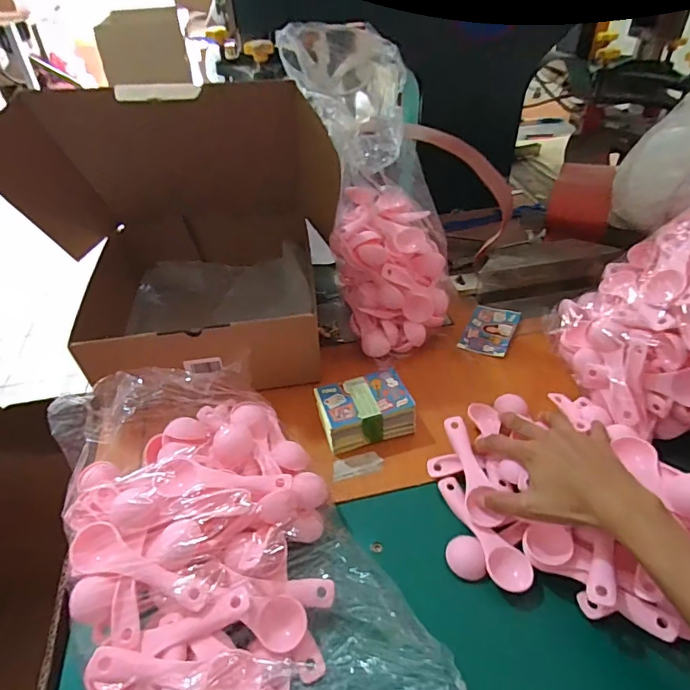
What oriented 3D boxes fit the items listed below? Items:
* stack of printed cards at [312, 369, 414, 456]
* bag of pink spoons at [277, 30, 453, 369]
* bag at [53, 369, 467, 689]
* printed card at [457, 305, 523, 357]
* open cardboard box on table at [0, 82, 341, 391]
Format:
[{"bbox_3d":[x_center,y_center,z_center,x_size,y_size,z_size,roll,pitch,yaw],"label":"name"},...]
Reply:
[{"bbox_3d":[0.021,0.067,0.512,0.095,0.034,0.065,-10,42,-10],"label":"stack of printed cards"},{"bbox_3d":[0.050,-0.159,0.559,0.156,0.298,0.164,-31,49,-29],"label":"bag of pink spoons"},{"bbox_3d":[-0.092,0.161,0.368,0.210,0.089,0.386,-24,46,-24],"label":"bag"},{"bbox_3d":[0.193,-0.019,0.633,0.059,0.005,0.092,17,50,23],"label":"printed card"},{"bbox_3d":[-0.190,-0.127,0.562,0.328,0.267,0.312,-12,42,-12],"label":"open cardboard box on table"}]

